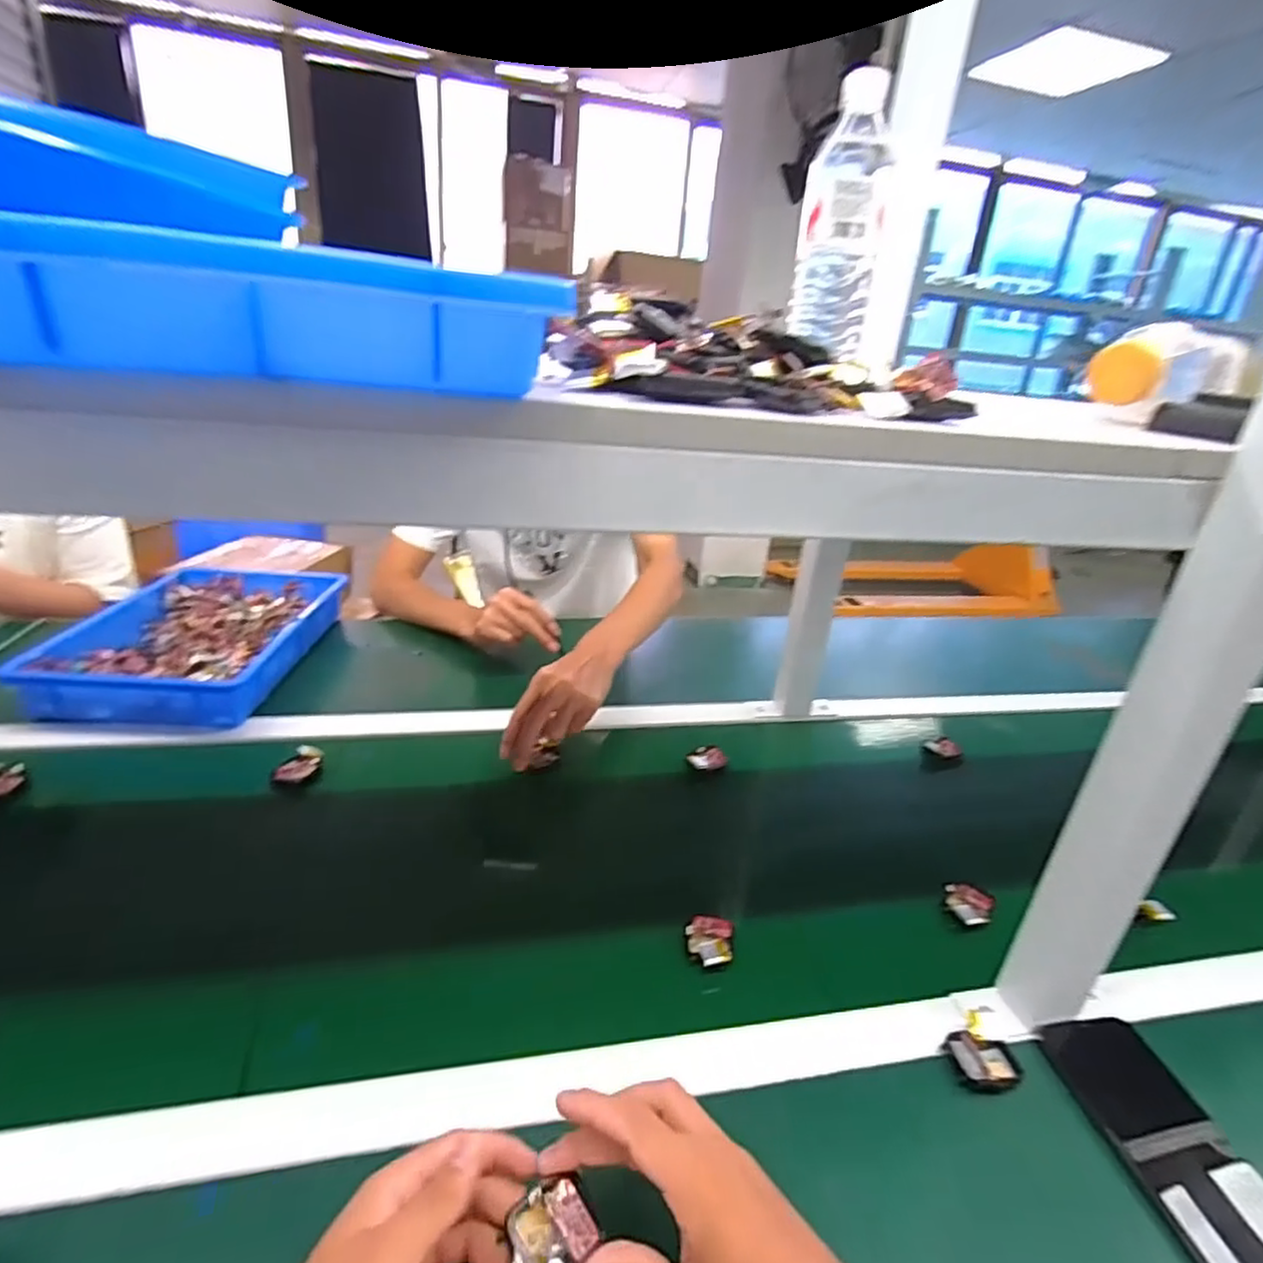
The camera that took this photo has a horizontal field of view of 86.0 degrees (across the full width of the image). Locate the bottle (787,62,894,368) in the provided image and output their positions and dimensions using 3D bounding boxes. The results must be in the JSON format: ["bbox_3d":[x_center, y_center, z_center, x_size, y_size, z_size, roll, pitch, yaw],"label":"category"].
[{"bbox_3d":[0.174,-0.336,0.555,0.065,0.195,0.055,8,25,8],"label":"bottle"}]

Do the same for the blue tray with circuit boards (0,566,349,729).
[{"bbox_3d":[-0.562,0.004,0.888,0.258,0.055,0.370,4,25,-2],"label":"blue tray with circuit boards"}]

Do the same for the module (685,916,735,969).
[{"bbox_3d":[0.063,0.248,0.545,0.037,0.012,0.053,9,25,8],"label":"module"}]

